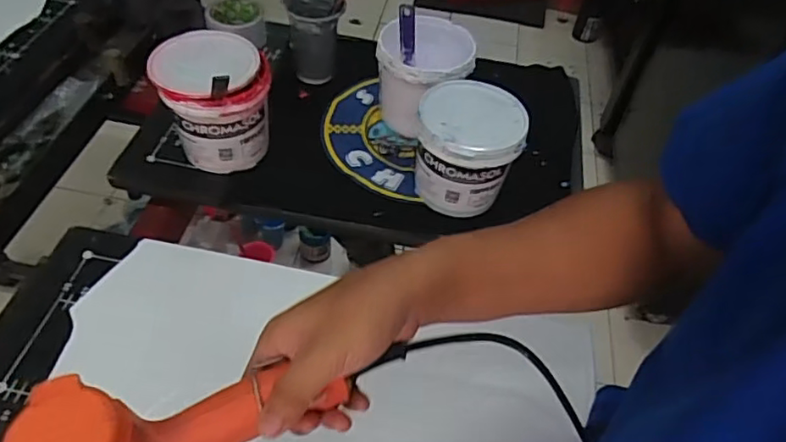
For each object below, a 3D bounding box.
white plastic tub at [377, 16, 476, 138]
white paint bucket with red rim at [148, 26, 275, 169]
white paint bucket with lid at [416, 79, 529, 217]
[{"bbox_3d":[0.042,-0.192,0.804,0.119,0.129,0.128,3,49,-4],"label":"white plastic tub"},{"bbox_3d":[-0.220,-0.145,0.737,0.129,0.130,0.145,-20,55,-22],"label":"white paint bucket with red rim"},{"bbox_3d":[0.088,-0.086,0.720,0.122,0.126,0.131,4,49,-3],"label":"white paint bucket with lid"}]

